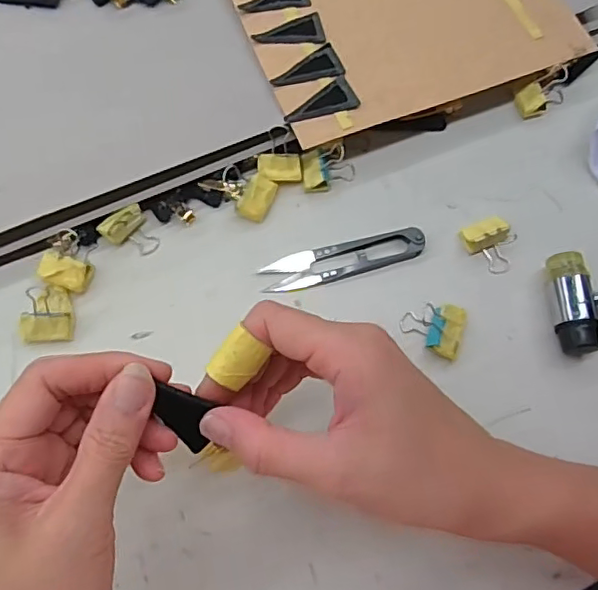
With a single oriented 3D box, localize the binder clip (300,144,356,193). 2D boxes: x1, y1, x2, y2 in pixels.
[{"bbox_3d":[0.019,-0.083,0.369,0.035,0.019,0.025,-6,72,-3],"label":"binder clip"}]

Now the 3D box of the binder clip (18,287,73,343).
[{"bbox_3d":[-0.149,0.011,0.338,0.029,0.013,0.033,1,72,-1],"label":"binder clip"}]

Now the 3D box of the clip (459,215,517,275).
[{"bbox_3d":[0.123,-0.033,0.352,0.033,0.020,0.034,-21,74,-8],"label":"clip"}]

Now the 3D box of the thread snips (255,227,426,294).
[{"bbox_3d":[0.028,-0.023,0.353,0.102,0.009,0.023,-15,73,-6],"label":"thread snips"}]

